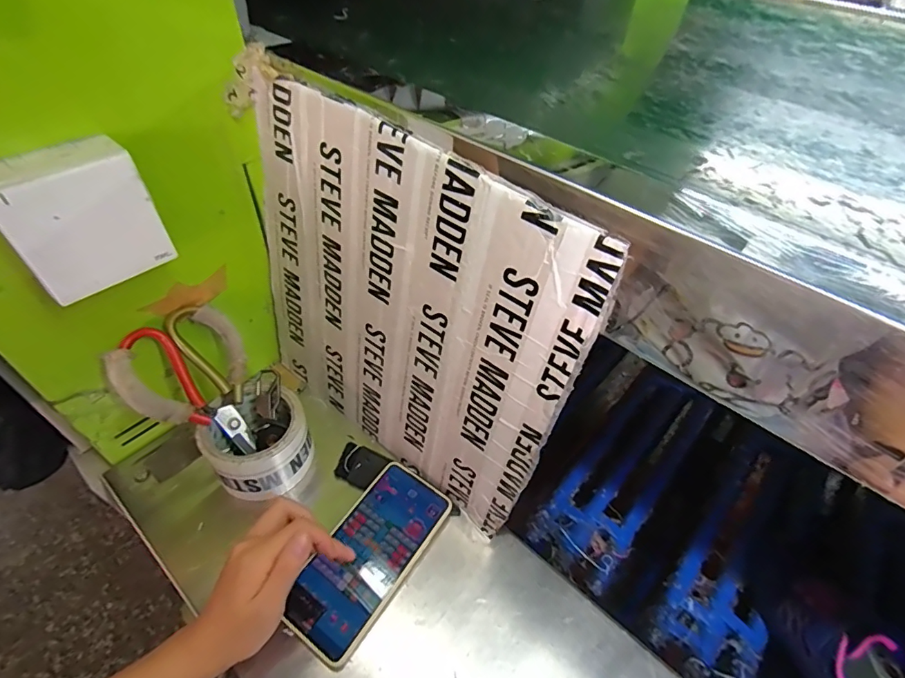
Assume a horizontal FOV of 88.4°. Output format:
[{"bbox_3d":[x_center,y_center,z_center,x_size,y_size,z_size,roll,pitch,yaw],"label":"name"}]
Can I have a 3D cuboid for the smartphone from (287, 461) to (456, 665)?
[{"bbox_3d":[-0.074,0.200,0.432,0.077,0.013,0.167,26,53,18],"label":"smartphone"}]

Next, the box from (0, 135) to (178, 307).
[{"bbox_3d":[-0.259,-0.083,0.324,0.044,0.083,0.083,33,54,24],"label":"box"}]

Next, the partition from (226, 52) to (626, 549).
[{"bbox_3d":[-0.055,-0.012,0.410,0.335,0.338,0.011,32,44,26],"label":"partition"}]

